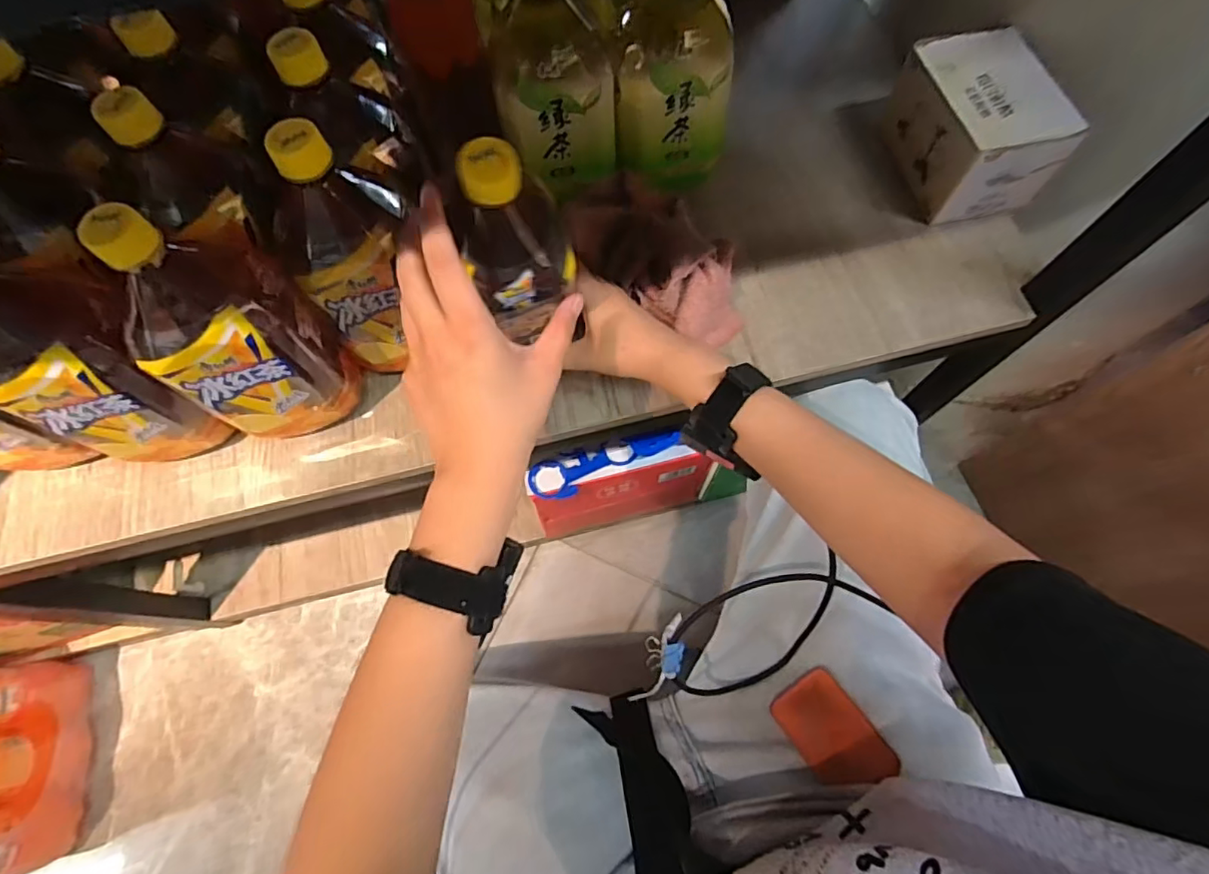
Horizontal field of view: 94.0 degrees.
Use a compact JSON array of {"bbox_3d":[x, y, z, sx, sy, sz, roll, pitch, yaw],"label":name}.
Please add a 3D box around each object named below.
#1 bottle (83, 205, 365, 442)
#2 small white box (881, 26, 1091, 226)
[{"bbox_3d":[-0.252,-0.064,0.384,0.095,0.199,0.089,28,72,14],"label":"bottle"},{"bbox_3d":[0.326,-0.274,0.504,0.088,0.088,0.138,-13,67,-2],"label":"small white box"}]

